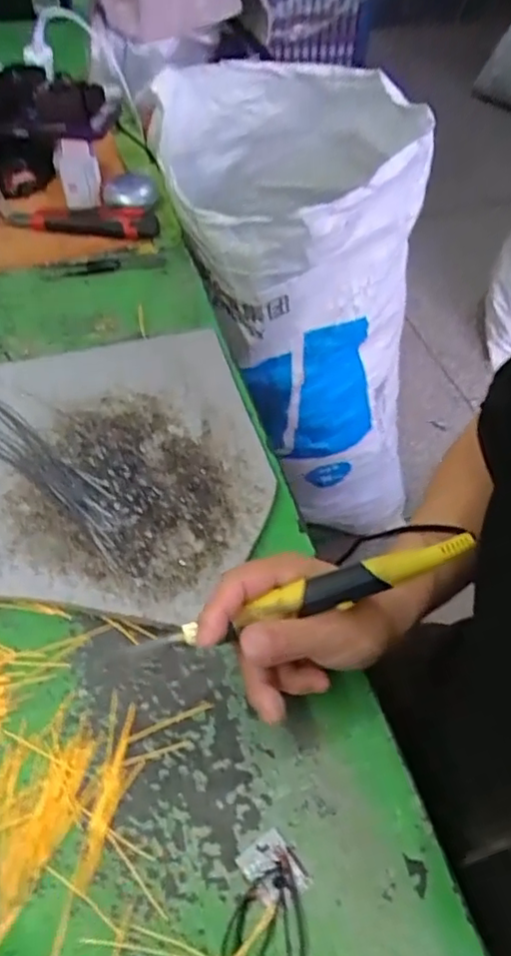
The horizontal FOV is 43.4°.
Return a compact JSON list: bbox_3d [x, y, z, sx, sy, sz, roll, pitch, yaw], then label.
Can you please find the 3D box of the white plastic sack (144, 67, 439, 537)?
[{"bbox_3d":[0.024,-0.194,0.995,0.343,0.698,0.345,-31,57,-23],"label":"white plastic sack"}]

